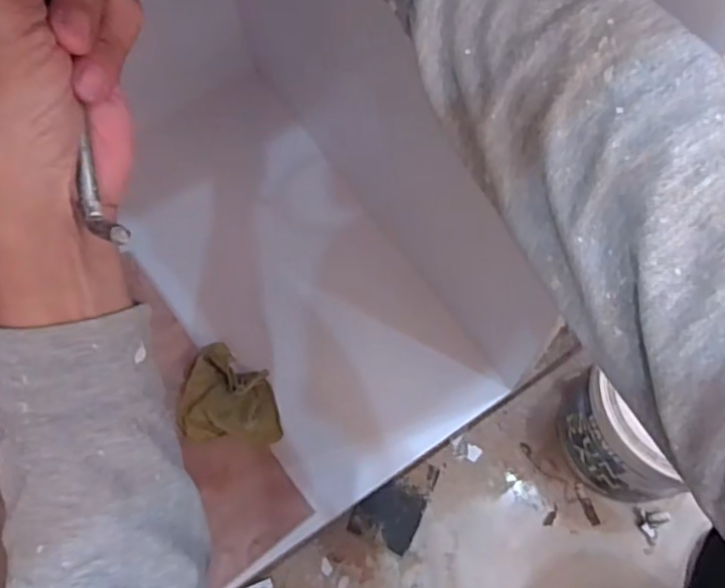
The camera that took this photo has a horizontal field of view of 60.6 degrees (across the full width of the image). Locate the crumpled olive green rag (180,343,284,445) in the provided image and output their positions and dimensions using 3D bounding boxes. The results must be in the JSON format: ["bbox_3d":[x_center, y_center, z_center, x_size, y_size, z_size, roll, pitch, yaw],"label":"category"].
[{"bbox_3d":[-0.144,0.110,0.696,0.100,0.049,0.107,0,67,3],"label":"crumpled olive green rag"}]

